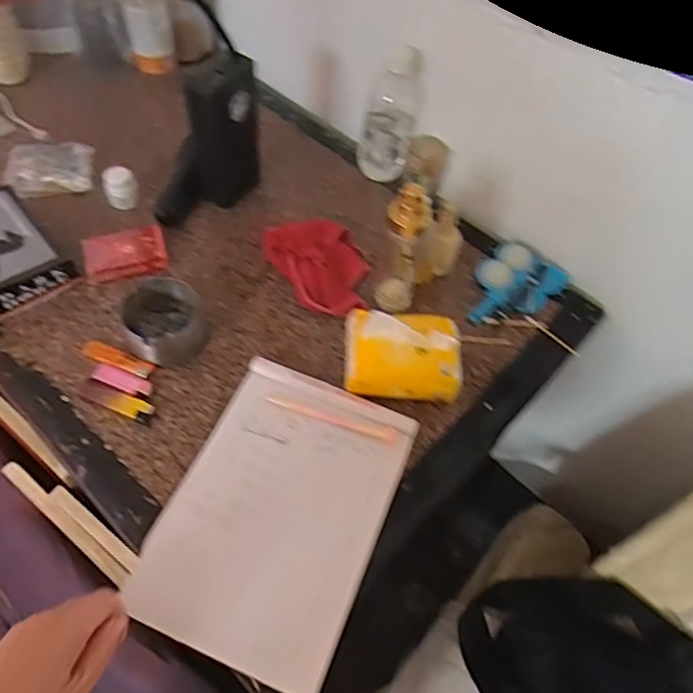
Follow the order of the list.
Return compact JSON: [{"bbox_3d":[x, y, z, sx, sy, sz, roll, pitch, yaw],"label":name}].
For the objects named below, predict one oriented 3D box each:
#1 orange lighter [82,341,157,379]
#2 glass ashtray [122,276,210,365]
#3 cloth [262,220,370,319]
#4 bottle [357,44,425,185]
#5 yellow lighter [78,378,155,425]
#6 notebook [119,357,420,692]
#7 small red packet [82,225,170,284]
[{"bbox_3d":[-0.249,0.014,0.633,0.081,0.008,0.022,22,58,10],"label":"orange lighter"},{"bbox_3d":[-0.202,-0.028,0.640,0.086,0.044,0.082,2,56,-3],"label":"glass ashtray"},{"bbox_3d":[-0.032,-0.098,0.713,0.112,0.027,0.134,-15,59,-13],"label":"cloth"},{"bbox_3d":[0.055,-0.307,0.774,0.065,0.181,0.064,28,38,14],"label":"bottle"},{"bbox_3d":[-0.243,0.056,0.607,0.085,0.012,0.023,22,58,10],"label":"yellow lighter"},{"bbox_3d":[-0.063,0.153,0.550,0.190,0.018,0.267,22,62,7],"label":"notebook"},{"bbox_3d":[-0.267,-0.114,0.699,0.090,0.027,0.062,-14,59,-13],"label":"small red packet"}]

